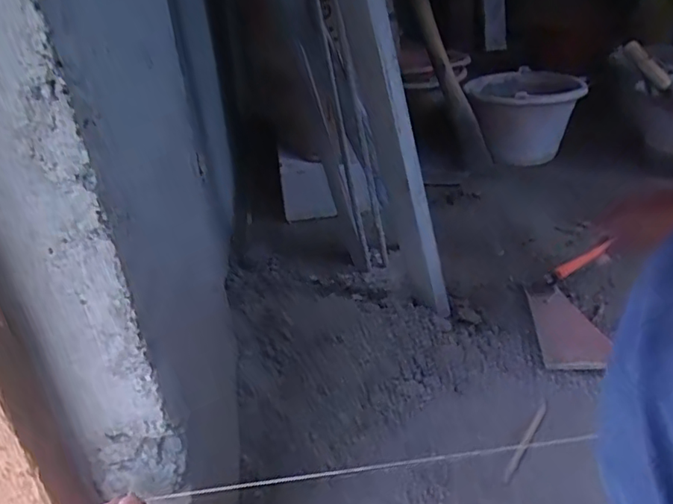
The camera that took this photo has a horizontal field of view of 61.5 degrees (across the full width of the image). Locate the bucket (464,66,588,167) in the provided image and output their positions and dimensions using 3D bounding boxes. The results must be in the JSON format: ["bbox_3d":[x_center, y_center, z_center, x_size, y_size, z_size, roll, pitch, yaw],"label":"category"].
[{"bbox_3d":[0.427,-0.314,1.301,0.244,0.149,0.228,5,32,14],"label":"bucket"}]

